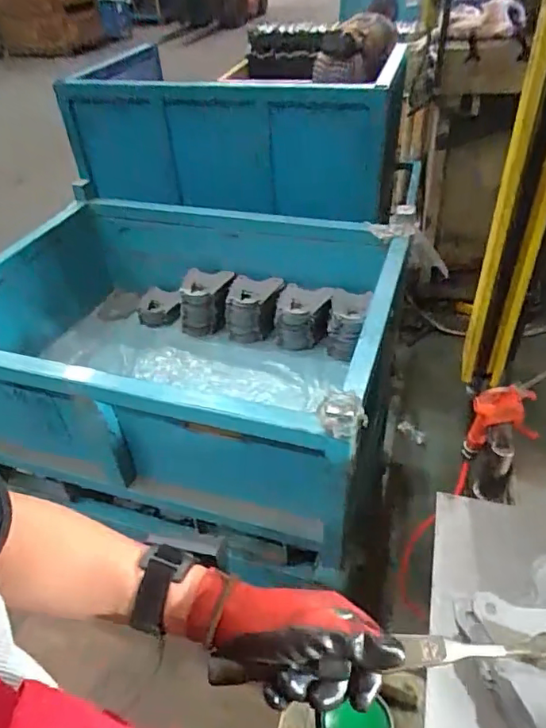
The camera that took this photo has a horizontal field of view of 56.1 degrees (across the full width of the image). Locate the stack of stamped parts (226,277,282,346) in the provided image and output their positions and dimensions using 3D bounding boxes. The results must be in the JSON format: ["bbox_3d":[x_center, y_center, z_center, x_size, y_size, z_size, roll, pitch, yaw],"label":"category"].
[{"bbox_3d":[-0.047,-0.139,1.394,0.149,0.164,0.112,4,41,9],"label":"stack of stamped parts"}]

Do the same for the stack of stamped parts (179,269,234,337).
[{"bbox_3d":[-0.182,-0.164,1.410,0.148,0.153,0.080,4,41,9],"label":"stack of stamped parts"}]

